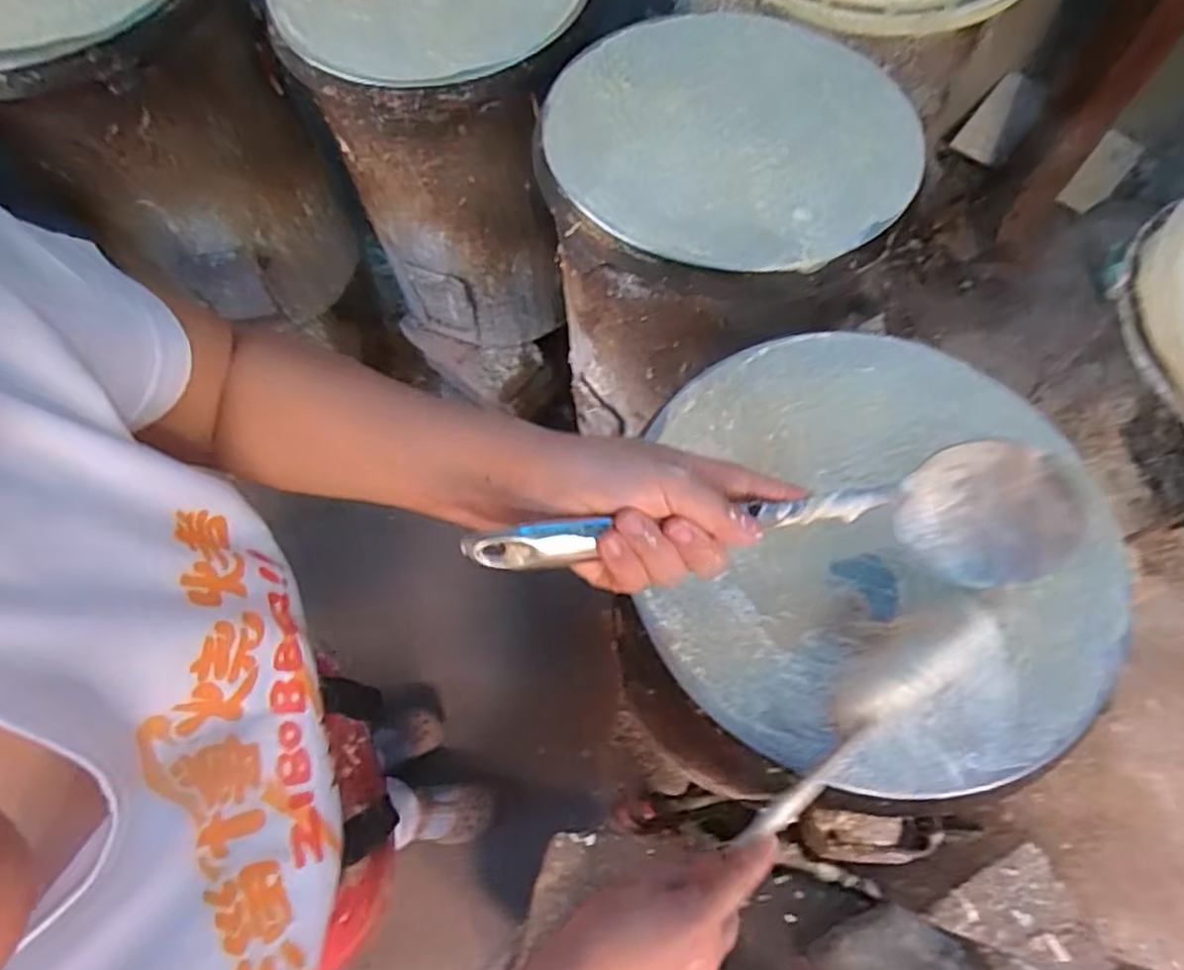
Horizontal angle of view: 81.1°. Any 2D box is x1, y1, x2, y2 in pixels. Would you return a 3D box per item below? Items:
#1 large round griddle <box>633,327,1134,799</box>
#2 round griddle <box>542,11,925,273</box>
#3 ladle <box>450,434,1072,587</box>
[{"bbox_3d":[0.224,0.034,0.531,0.338,0.023,0.364,0,66,0],"label":"large round griddle"},{"bbox_3d":[0.142,-0.358,0.684,0.360,0.019,0.351,0,66,0],"label":"round griddle"},{"bbox_3d":[0.103,0.022,0.363,0.328,0.078,0.069,-2,65,-17],"label":"ladle"}]

